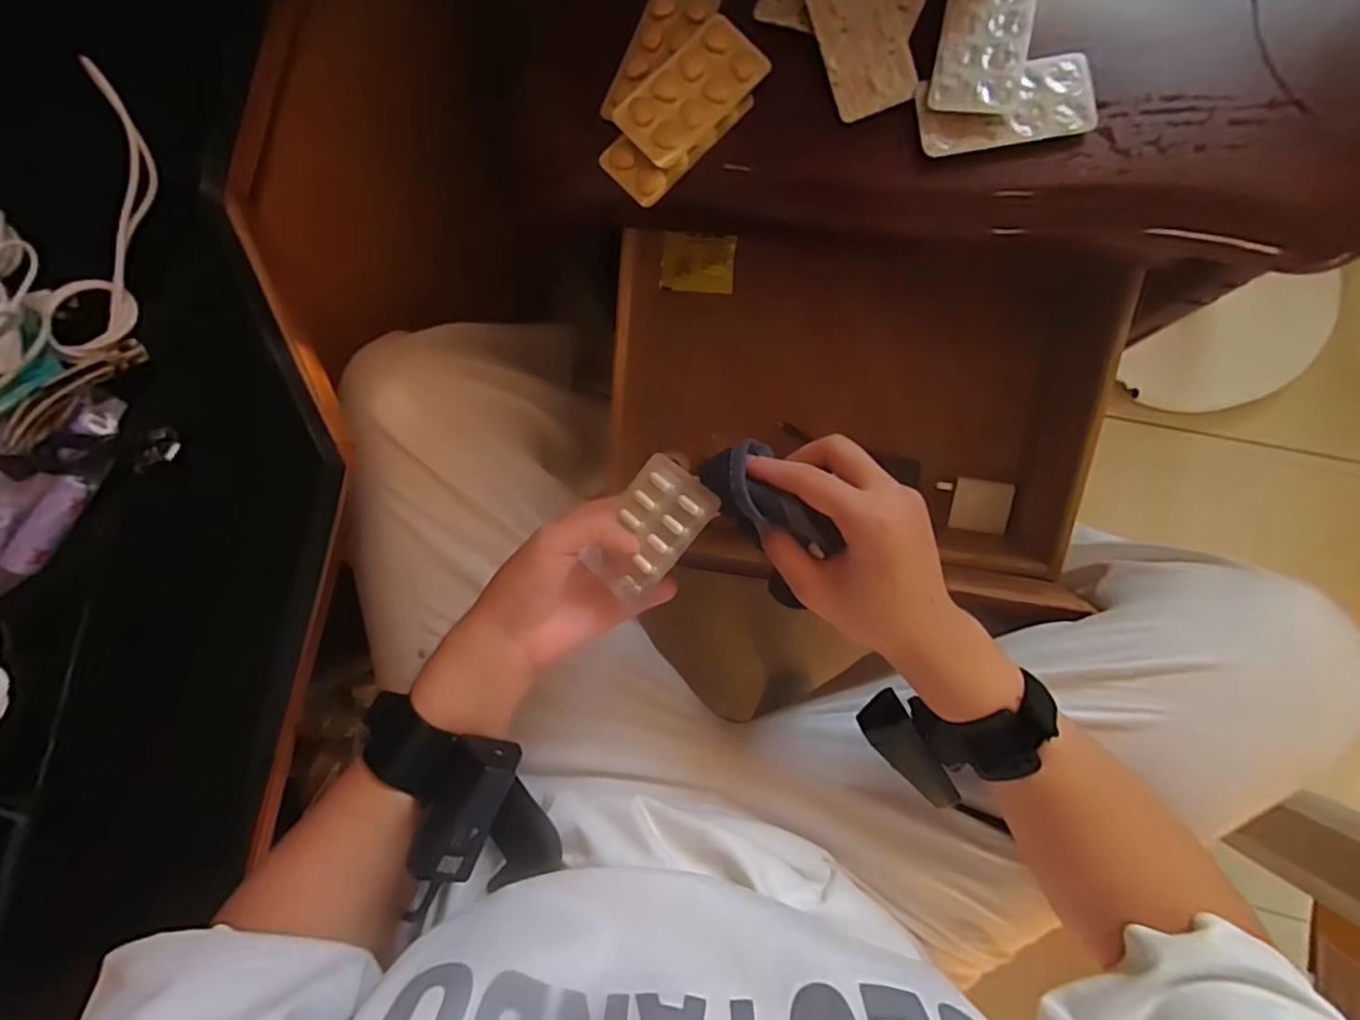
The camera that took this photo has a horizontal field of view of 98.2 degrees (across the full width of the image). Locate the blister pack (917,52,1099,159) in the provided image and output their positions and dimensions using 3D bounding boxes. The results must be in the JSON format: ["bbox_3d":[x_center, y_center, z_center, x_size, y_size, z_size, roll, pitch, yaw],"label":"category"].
[{"bbox_3d":[0.182,-0.228,0.328,0.091,0.009,0.046,-6,85,6],"label":"blister pack"}]

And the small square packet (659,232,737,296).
[{"bbox_3d":[0.017,-0.235,0.563,0.069,0.008,0.051,8,108,9],"label":"small square packet"}]

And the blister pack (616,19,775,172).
[{"bbox_3d":[0.006,-0.248,0.349,0.089,0.010,0.047,-45,83,2],"label":"blister pack"}]

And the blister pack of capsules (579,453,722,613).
[{"bbox_3d":[-0.018,0.010,0.339,0.054,0.008,0.077,38,93,29],"label":"blister pack of capsules"}]

